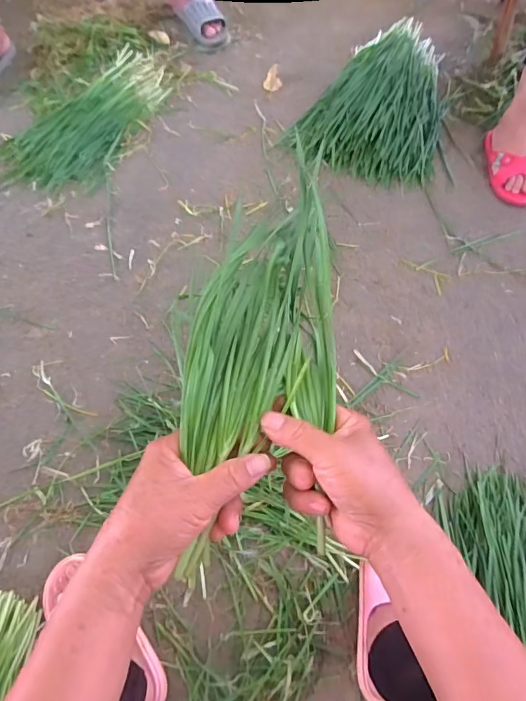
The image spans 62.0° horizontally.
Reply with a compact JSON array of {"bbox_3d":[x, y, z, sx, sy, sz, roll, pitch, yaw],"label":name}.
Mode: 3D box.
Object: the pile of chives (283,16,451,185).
[{"bbox_3d":[0.301,-0.636,1.096,0.342,0.100,0.457,23,66,9],"label":"pile of chives"}]

